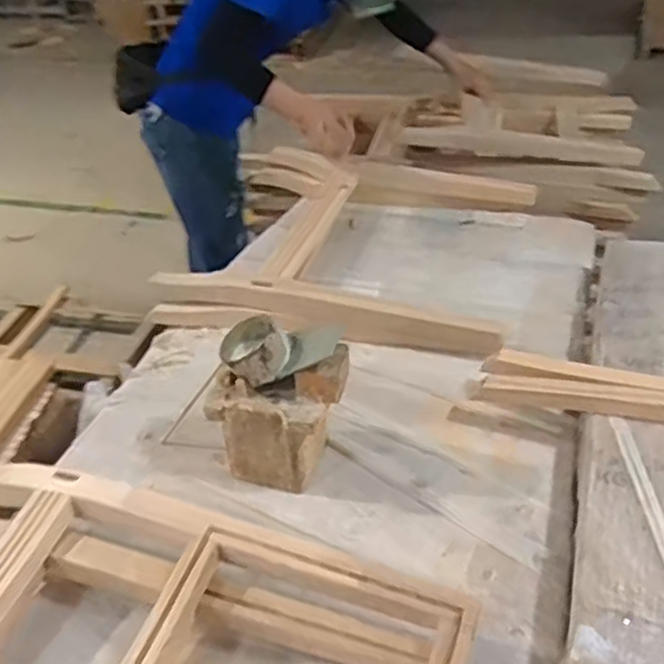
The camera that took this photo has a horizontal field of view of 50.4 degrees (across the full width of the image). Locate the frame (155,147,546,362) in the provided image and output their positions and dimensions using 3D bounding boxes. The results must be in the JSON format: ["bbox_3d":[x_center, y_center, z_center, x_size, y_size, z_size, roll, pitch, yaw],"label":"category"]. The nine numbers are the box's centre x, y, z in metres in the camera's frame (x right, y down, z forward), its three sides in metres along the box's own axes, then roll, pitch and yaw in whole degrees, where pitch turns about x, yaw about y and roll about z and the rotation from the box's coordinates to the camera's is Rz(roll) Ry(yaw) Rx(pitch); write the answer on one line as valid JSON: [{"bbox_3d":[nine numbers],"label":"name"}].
[{"bbox_3d":[0.045,-0.182,1.370,0.629,0.100,0.548,7,38,13],"label":"frame"}]

